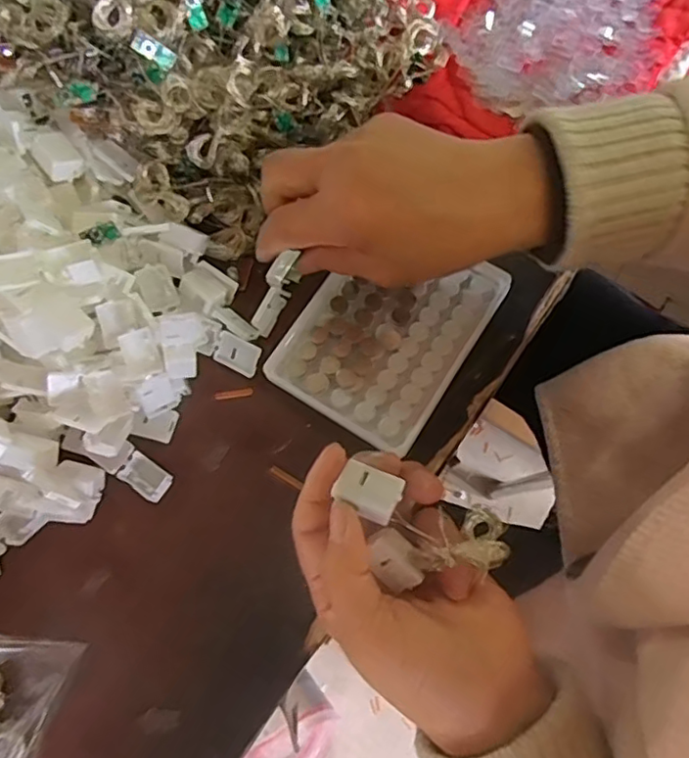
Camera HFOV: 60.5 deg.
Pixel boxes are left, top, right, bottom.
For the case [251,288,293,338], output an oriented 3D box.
[{"bbox_3d":[-0.046,-0.044,0.361,0.013,0.008,0.032,20,74,7],"label":"case"}]

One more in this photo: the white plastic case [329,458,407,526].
[{"bbox_3d":[0.011,0.047,0.250,0.024,0.009,0.021,24,75,8],"label":"white plastic case"}]

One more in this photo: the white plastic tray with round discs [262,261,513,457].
[{"bbox_3d":[0.026,-0.029,0.352,0.095,0.018,0.126,32,76,10],"label":"white plastic tray with round discs"}]

